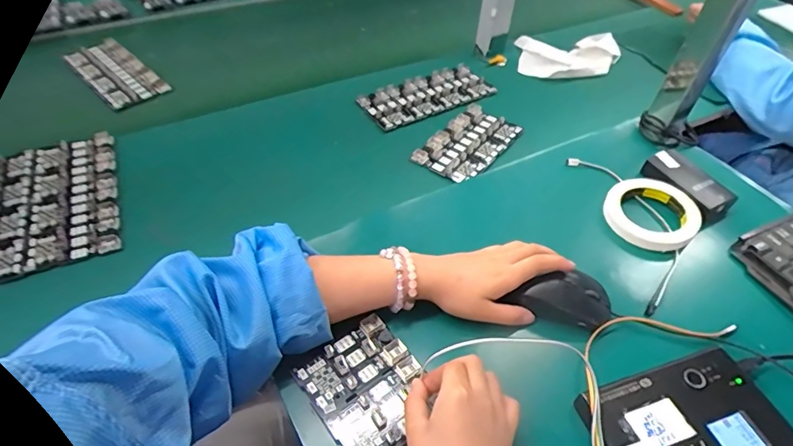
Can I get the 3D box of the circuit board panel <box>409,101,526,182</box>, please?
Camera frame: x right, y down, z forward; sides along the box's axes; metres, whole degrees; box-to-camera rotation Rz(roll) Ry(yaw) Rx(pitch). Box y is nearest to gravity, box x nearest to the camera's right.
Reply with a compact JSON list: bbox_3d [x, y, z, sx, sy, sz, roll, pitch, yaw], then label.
[{"bbox_3d":[0.111,-0.122,0.705,0.099,0.012,0.167,31,54,23],"label":"circuit board panel"}]

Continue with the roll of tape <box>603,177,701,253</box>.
[{"bbox_3d":[0.310,-0.012,0.564,0.102,0.027,0.098,1,48,-2],"label":"roll of tape"}]

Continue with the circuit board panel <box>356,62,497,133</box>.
[{"bbox_3d":[0.051,-0.218,0.782,0.225,0.010,0.098,-23,53,-22],"label":"circuit board panel"}]

